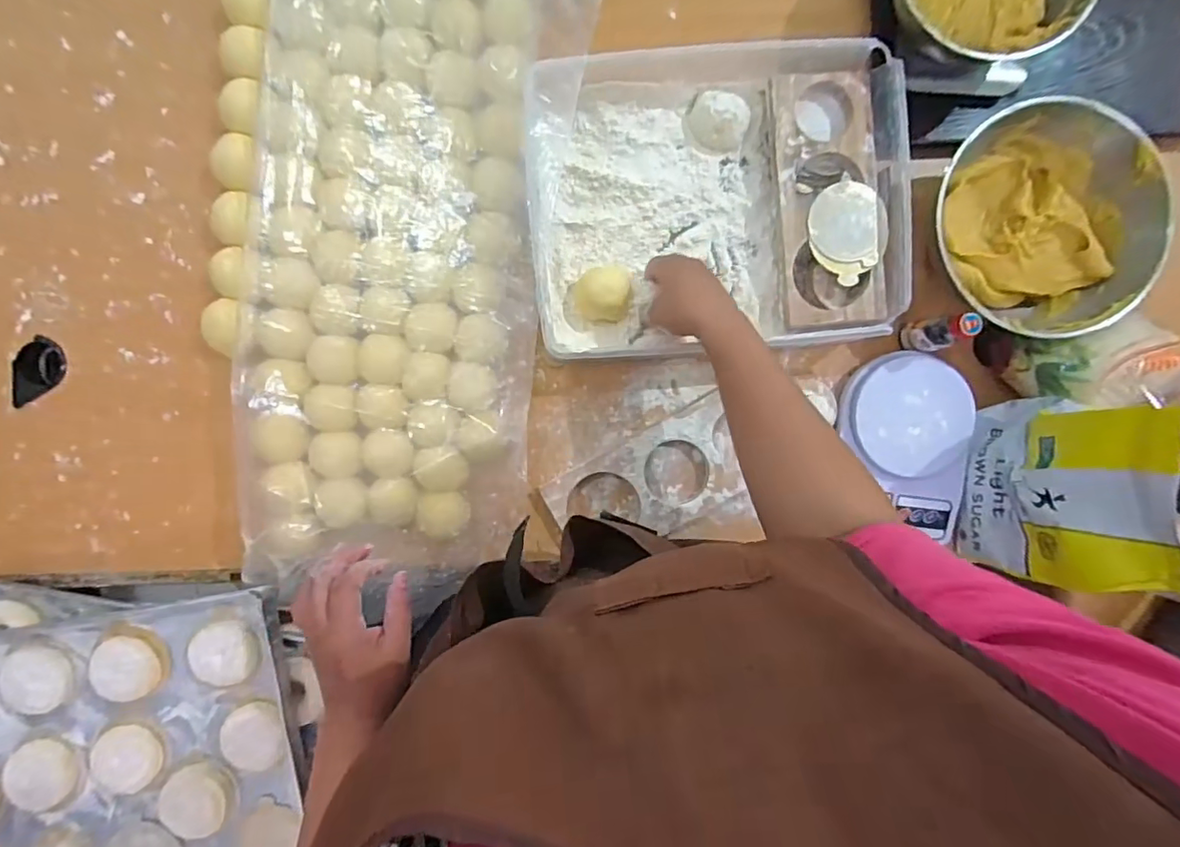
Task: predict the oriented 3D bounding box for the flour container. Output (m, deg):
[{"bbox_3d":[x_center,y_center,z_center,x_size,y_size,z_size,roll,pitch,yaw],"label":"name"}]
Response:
[{"bbox_3d":[0.122,-0.223,0.546,0.369,0.069,0.294,-4,92,-2],"label":"flour container"}]

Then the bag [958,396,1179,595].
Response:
[{"bbox_3d":[0.416,0.057,0.478,0.040,0.177,0.160,2,92,-2],"label":"bag"}]

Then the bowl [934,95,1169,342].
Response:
[{"bbox_3d":[0.439,-0.192,0.535,0.210,0.088,0.222,-44,90,0],"label":"bowl"}]

